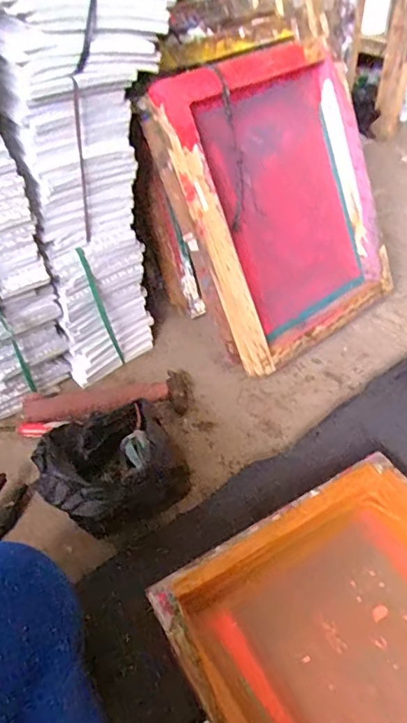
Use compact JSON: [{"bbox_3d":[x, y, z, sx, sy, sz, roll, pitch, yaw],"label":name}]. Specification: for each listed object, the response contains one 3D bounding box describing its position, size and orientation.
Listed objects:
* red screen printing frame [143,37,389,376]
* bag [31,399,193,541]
[{"bbox_3d":[0.147,-0.267,0.894,0.377,0.479,0.046,-32,26,-25],"label":"red screen printing frame"},{"bbox_3d":[-0.122,0.147,0.713,0.200,0.124,0.166,-34,51,-26],"label":"bag"}]

